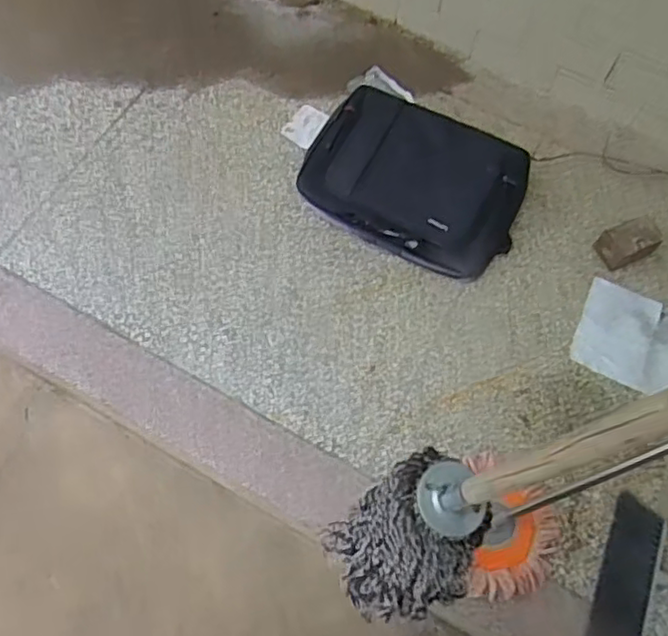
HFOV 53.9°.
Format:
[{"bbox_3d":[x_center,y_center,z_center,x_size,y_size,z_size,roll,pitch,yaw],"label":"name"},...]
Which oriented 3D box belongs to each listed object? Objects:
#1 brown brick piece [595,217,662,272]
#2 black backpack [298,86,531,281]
[{"bbox_3d":[0.595,-0.147,1.337,0.095,0.095,0.079,-16,68,-11],"label":"brown brick piece"},{"bbox_3d":[0.163,-0.281,1.343,0.448,0.103,0.296,31,68,10],"label":"black backpack"}]

